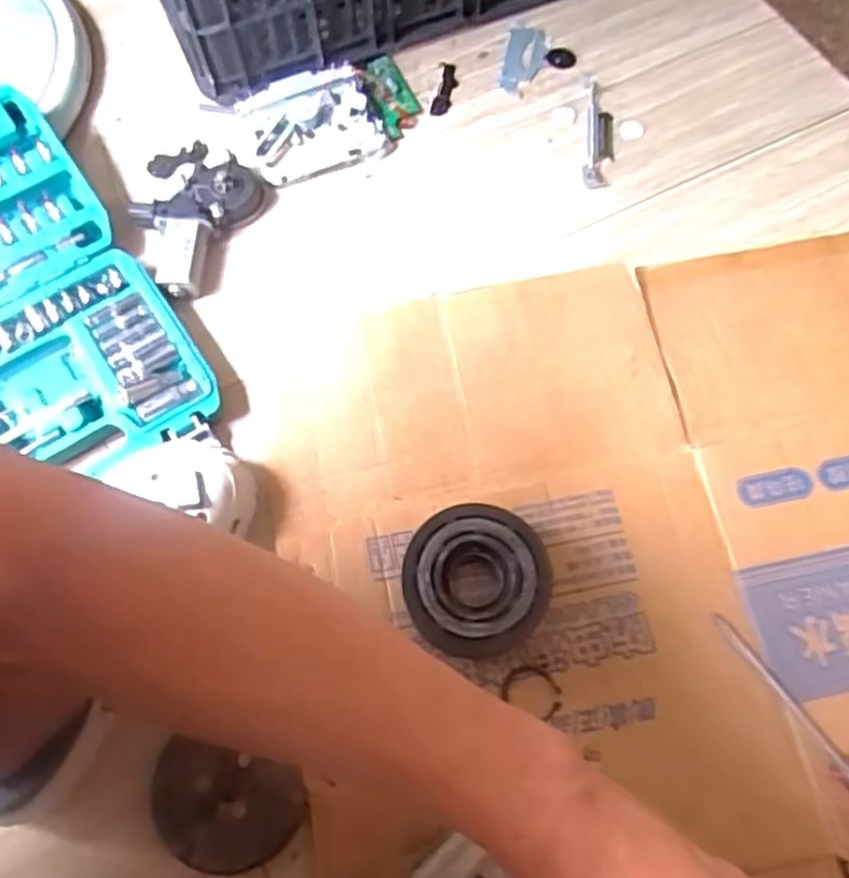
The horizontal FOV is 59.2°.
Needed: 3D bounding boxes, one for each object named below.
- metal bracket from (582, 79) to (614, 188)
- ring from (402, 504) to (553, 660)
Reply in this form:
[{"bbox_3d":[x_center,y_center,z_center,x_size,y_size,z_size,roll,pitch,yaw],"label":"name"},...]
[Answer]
[{"bbox_3d":[0.174,-0.308,0.743,0.027,0.008,0.144,6,67,4],"label":"metal bracket"},{"bbox_3d":[0.038,0.103,0.533,0.104,0.047,0.098,-1,66,1],"label":"ring"}]

